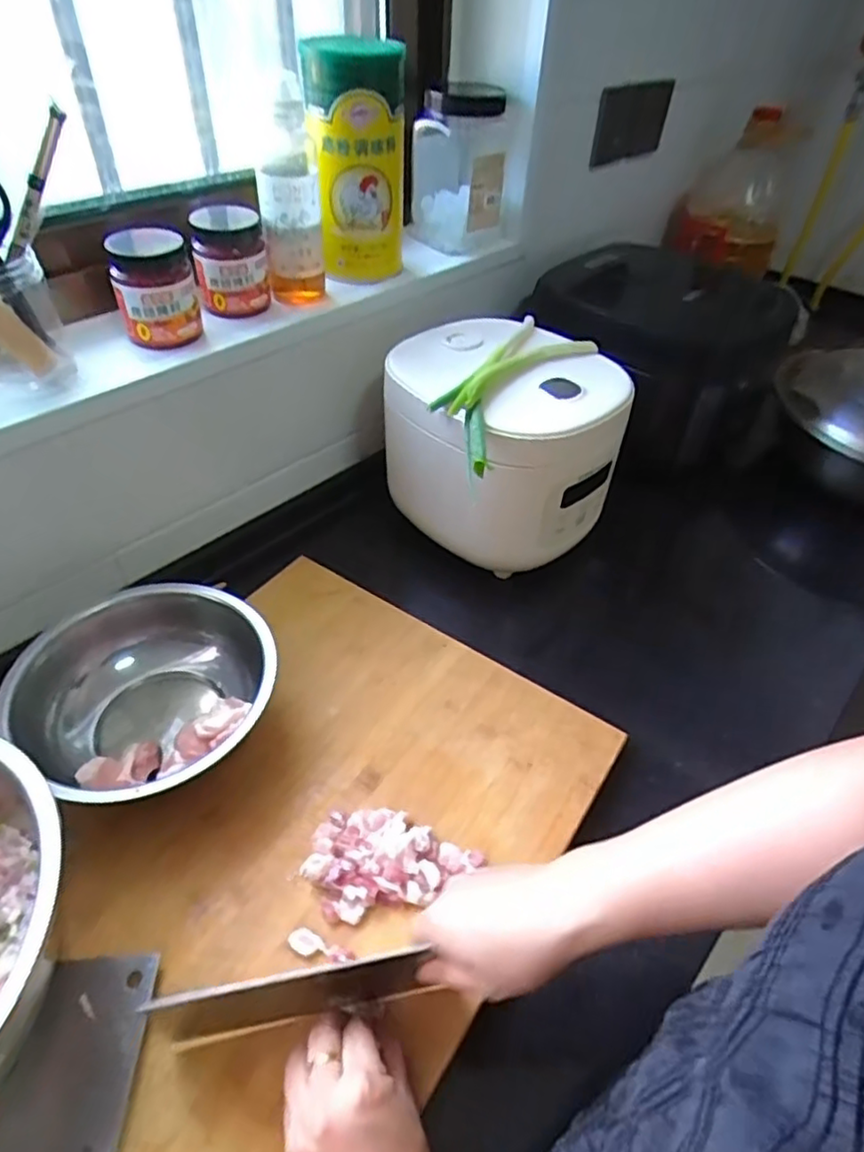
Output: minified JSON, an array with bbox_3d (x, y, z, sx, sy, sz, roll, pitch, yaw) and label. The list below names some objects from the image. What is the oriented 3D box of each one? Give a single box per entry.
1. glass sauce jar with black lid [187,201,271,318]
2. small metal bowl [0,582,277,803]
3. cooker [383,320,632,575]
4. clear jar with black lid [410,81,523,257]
[{"bbox_3d":[-0.198,-0.313,0.642,0.068,0.084,0.059,-9,45,-12],"label":"glass sauce jar with black lid"},{"bbox_3d":[-0.225,0.094,0.525,0.169,0.074,0.198,23,48,19],"label":"small metal bowl"},{"bbox_3d":[0.074,-0.146,0.717,0.208,0.181,0.226,1,44,-1],"label":"cooker"},{"bbox_3d":[0.044,-0.507,0.823,0.145,0.169,0.121,5,44,2],"label":"clear jar with black lid"}]

